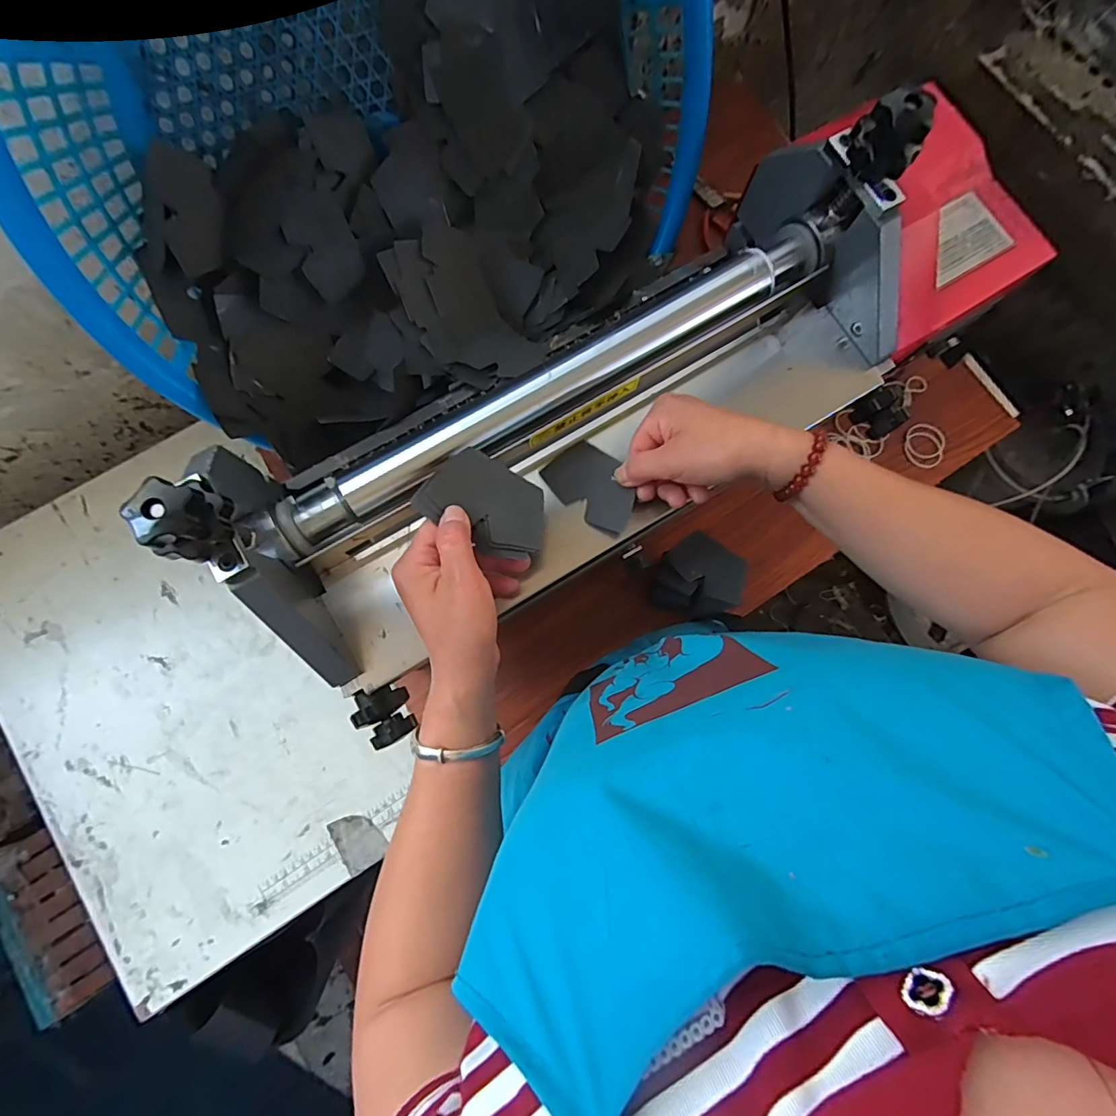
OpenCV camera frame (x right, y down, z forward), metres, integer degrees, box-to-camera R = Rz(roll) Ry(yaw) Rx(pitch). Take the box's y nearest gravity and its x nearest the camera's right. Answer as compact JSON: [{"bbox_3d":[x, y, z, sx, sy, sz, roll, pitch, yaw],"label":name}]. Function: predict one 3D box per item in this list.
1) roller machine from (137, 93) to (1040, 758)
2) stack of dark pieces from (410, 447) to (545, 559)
[{"bbox_3d":[0.021,-0.112,0.395,0.540,0.183,0.243,-33,82,-7],"label":"roller machine"},{"bbox_3d":[-0.050,-0.040,0.370,0.087,0.011,0.061,28,64,-18],"label":"stack of dark pieces"}]

